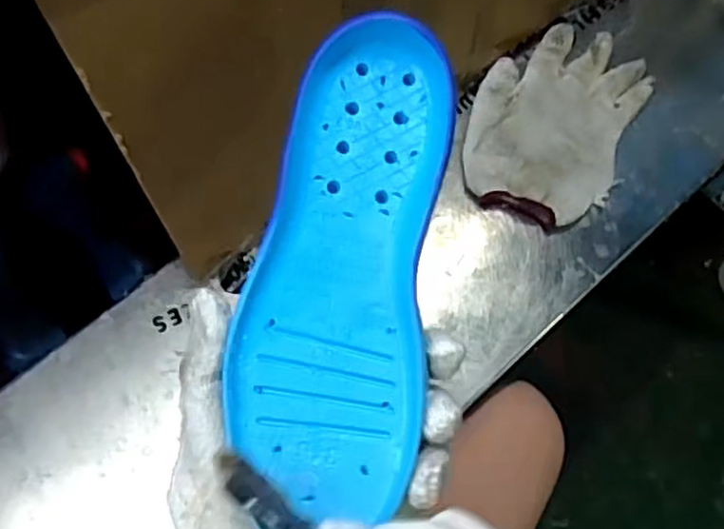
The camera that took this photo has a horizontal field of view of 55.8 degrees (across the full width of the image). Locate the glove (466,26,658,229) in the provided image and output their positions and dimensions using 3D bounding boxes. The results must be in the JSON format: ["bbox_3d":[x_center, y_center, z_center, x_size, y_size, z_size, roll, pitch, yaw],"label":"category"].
[{"bbox_3d":[0.166,-0.123,0.603,0.130,0.032,0.181,25,71,7],"label":"glove"}]

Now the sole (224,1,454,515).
[{"bbox_3d":[-0.008,-0.001,0.311,0.081,0.021,0.216,8,85,0],"label":"sole"}]

